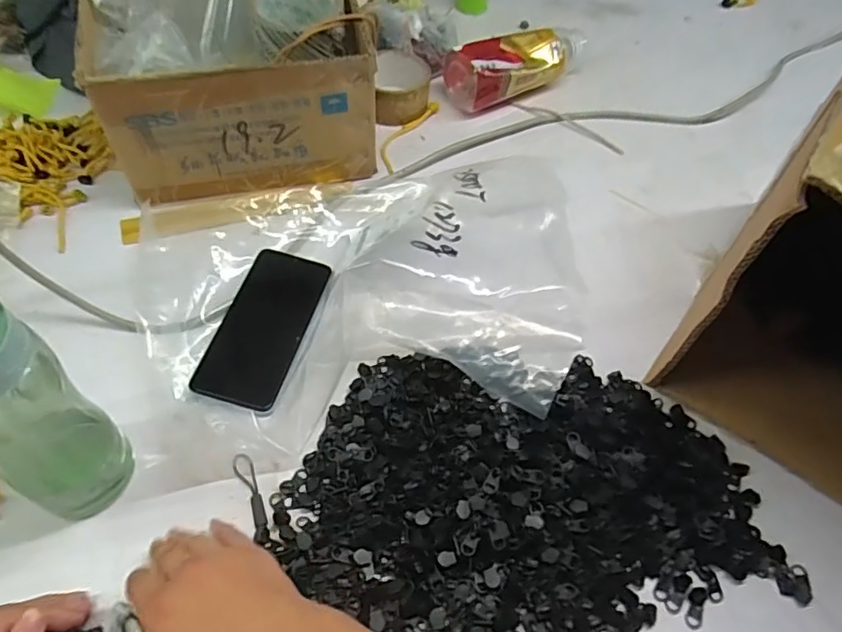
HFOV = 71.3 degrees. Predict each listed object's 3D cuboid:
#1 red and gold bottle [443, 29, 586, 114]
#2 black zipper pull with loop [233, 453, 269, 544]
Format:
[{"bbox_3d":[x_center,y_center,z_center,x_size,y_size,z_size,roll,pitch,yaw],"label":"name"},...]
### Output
[{"bbox_3d":[0.124,-0.311,0.728,0.183,0.063,0.061,-22,60,-17],"label":"red and gold bottle"},{"bbox_3d":[-0.130,0.137,0.448,0.015,0.007,0.073,-18,59,-15],"label":"black zipper pull with loop"}]

